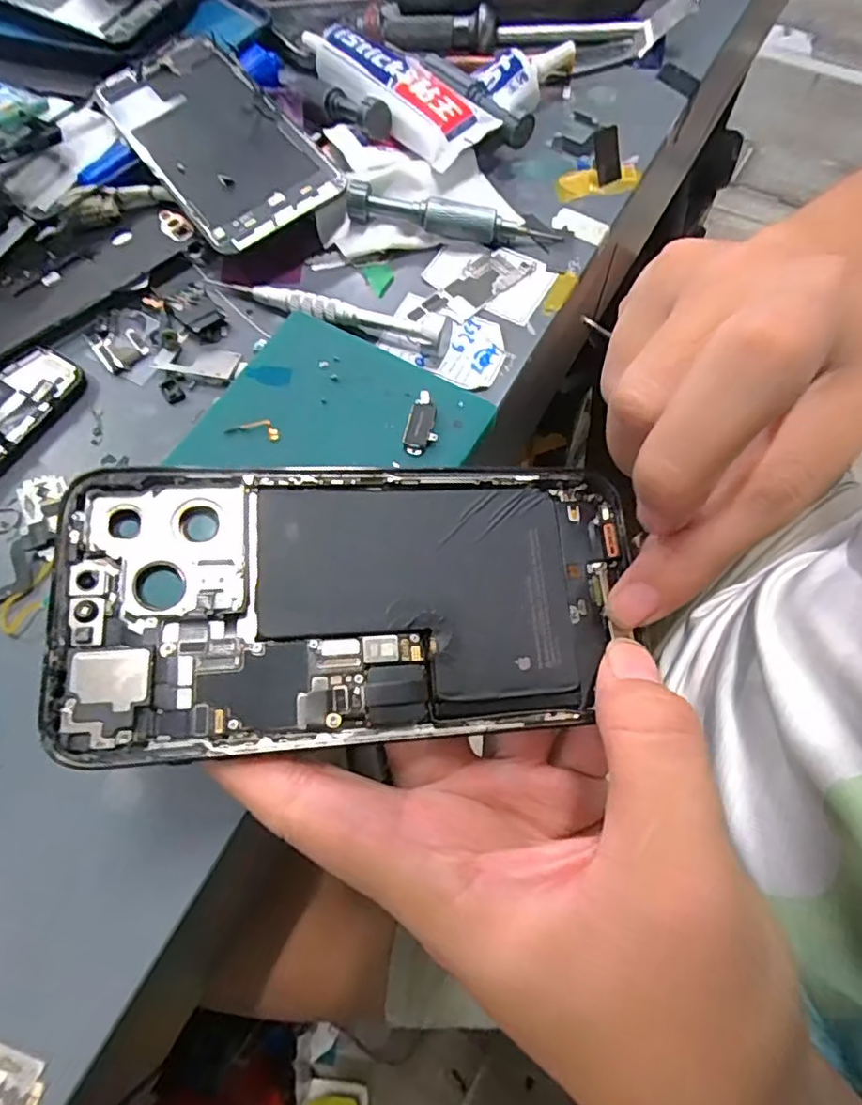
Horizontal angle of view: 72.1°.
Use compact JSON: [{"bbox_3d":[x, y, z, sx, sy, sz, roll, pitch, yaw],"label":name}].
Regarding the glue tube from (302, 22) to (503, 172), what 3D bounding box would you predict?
[{"bbox_3d":[-0.023,-0.258,0.317,0.042,0.015,0.132,-40,71,-12],"label":"glue tube"}]

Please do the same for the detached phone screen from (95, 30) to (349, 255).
[{"bbox_3d":[-0.114,-0.218,0.311,0.073,0.004,0.156,-35,72,-8],"label":"detached phone screen"}]

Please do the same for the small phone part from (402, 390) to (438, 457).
[{"bbox_3d":[-0.003,-0.053,0.246,0.013,0.005,0.028,11,69,7],"label":"small phone part"}]

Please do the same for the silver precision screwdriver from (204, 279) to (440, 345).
[{"bbox_3d":[-0.053,-0.117,0.286,0.123,0.013,0.009,20,70,11],"label":"silver precision screwdriver"}]

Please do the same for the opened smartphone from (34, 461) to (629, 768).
[{"bbox_3d":[-0.019,0.012,0.167,0.155,0.006,0.076,-2,74,-12],"label":"opened smartphone"}]

